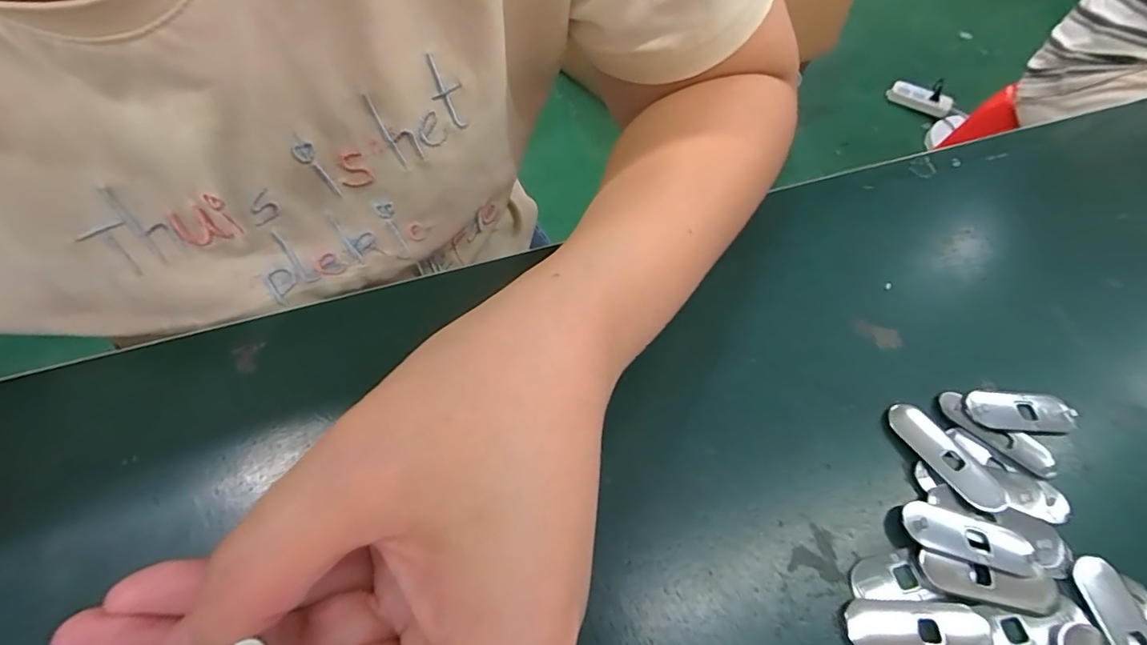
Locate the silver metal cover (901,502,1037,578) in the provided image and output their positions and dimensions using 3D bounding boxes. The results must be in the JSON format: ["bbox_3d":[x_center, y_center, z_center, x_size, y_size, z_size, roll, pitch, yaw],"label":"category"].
[{"bbox_3d":[0.154,0.084,0.198,0.048,0.005,0.018,17,60,6],"label":"silver metal cover"}]

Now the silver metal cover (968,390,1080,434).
[{"bbox_3d":[0.203,0.040,0.231,0.048,0.004,0.019,5,59,-1],"label":"silver metal cover"}]

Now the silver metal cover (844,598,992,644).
[{"bbox_3d":[0.124,0.111,0.183,0.049,0.005,0.019,4,59,-1],"label":"silver metal cover"}]

